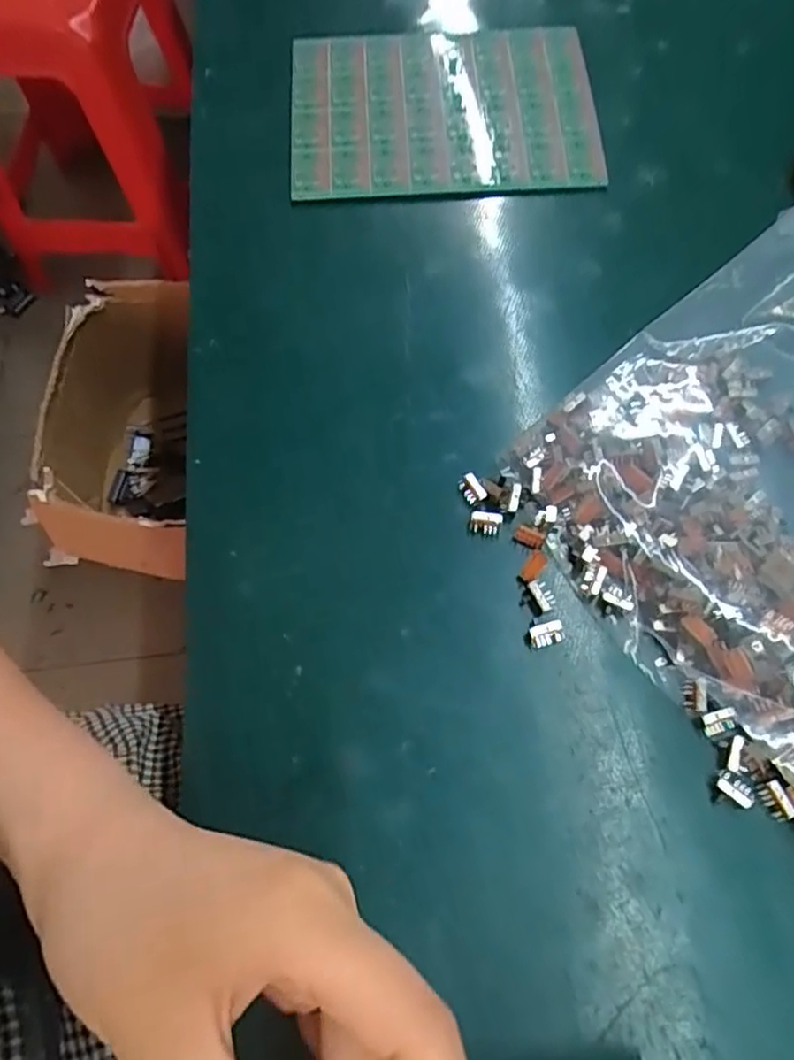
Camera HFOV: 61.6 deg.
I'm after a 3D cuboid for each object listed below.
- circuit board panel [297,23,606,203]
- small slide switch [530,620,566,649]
[{"bbox_3d":[0.025,-0.239,0.377,0.166,0.010,0.124,-3,71,0],"label":"circuit board panel"},{"bbox_3d":[0.059,0.042,0.266,0.014,0.008,0.008,-16,68,-5],"label":"small slide switch"}]

